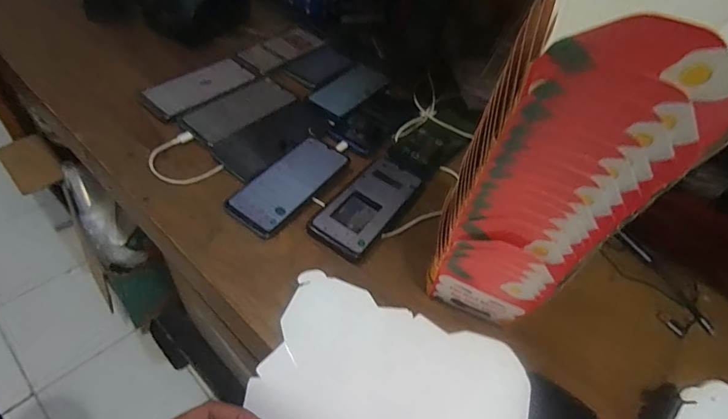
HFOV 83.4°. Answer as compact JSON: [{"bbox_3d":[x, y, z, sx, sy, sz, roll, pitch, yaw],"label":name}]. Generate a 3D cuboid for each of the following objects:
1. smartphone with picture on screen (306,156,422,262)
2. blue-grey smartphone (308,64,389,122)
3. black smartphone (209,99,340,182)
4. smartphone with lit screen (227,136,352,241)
[{"bbox_3d":[0.006,-0.009,0.521,0.076,0.006,0.166,32,51,15],"label":"smartphone with picture on screen"},{"bbox_3d":[-0.025,-0.201,0.685,0.071,0.014,0.160,31,51,15],"label":"blue-grey smartphone"},{"bbox_3d":[-0.125,-0.106,0.587,0.084,0.013,0.176,41,54,21],"label":"black smartphone"},{"bbox_3d":[-0.094,-0.036,0.524,0.074,0.010,0.168,32,51,15],"label":"smartphone with lit screen"}]

